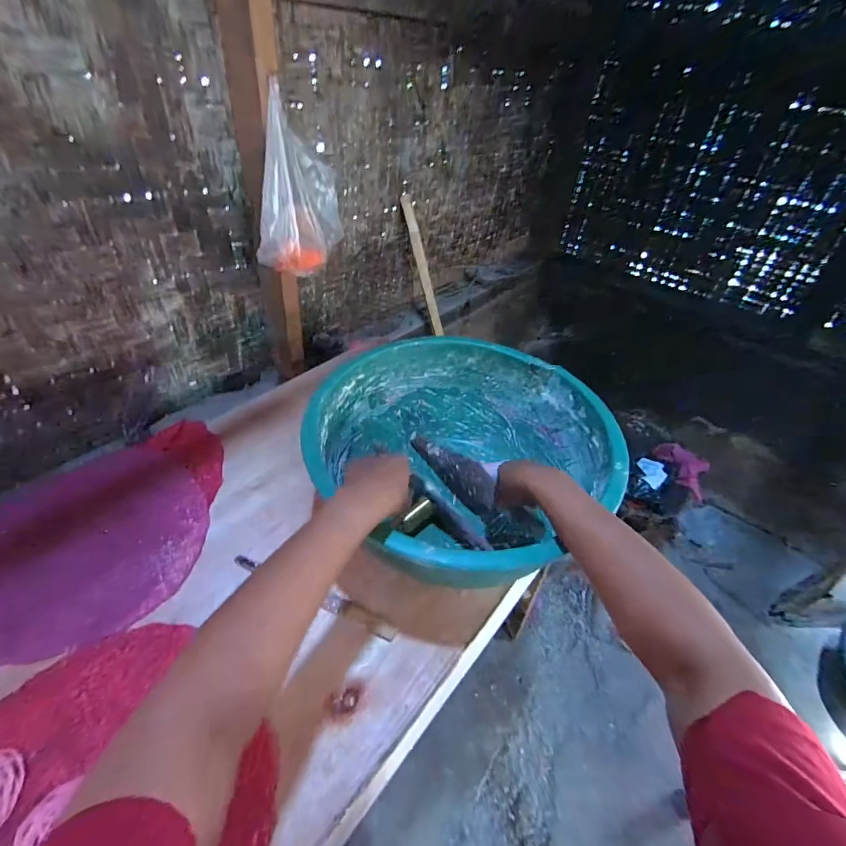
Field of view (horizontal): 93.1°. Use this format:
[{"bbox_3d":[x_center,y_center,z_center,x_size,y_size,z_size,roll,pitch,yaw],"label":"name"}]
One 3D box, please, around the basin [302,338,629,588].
[{"bbox_3d":[0.056,0.062,0.654,0.431,0.200,0.413,3,42,-3],"label":"basin"}]

